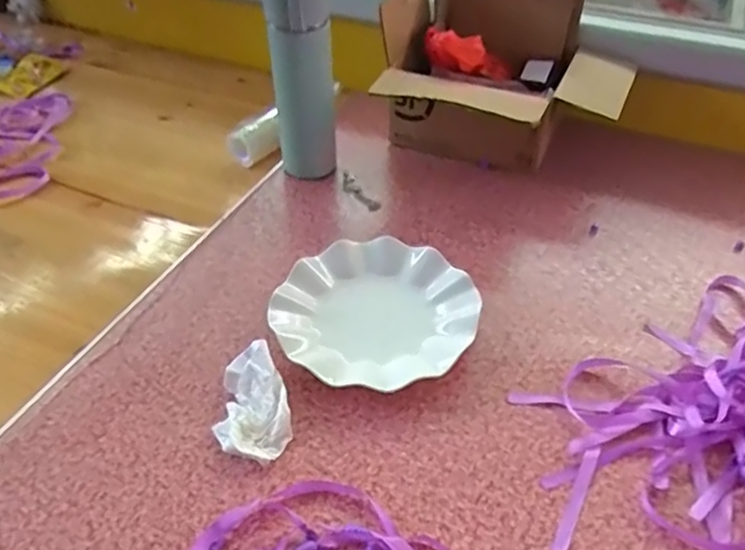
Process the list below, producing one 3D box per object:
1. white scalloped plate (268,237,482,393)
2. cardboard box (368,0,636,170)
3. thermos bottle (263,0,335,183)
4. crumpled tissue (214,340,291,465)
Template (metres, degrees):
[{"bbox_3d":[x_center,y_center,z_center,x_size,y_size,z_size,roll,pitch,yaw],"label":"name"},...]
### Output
[{"bbox_3d":[0.002,0.032,0.593,0.184,0.028,0.169,0,42,0],"label":"white scalloped plate"},{"bbox_3d":[0.153,-0.223,0.756,0.273,0.185,0.213,17,45,17],"label":"cardboard box"},{"bbox_3d":[-0.077,-0.209,0.698,0.066,0.252,0.062,-2,42,-3],"label":"thermos bottle"},{"bbox_3d":[-0.100,0.103,0.517,0.057,0.030,0.095,-9,43,-10],"label":"crumpled tissue"}]

